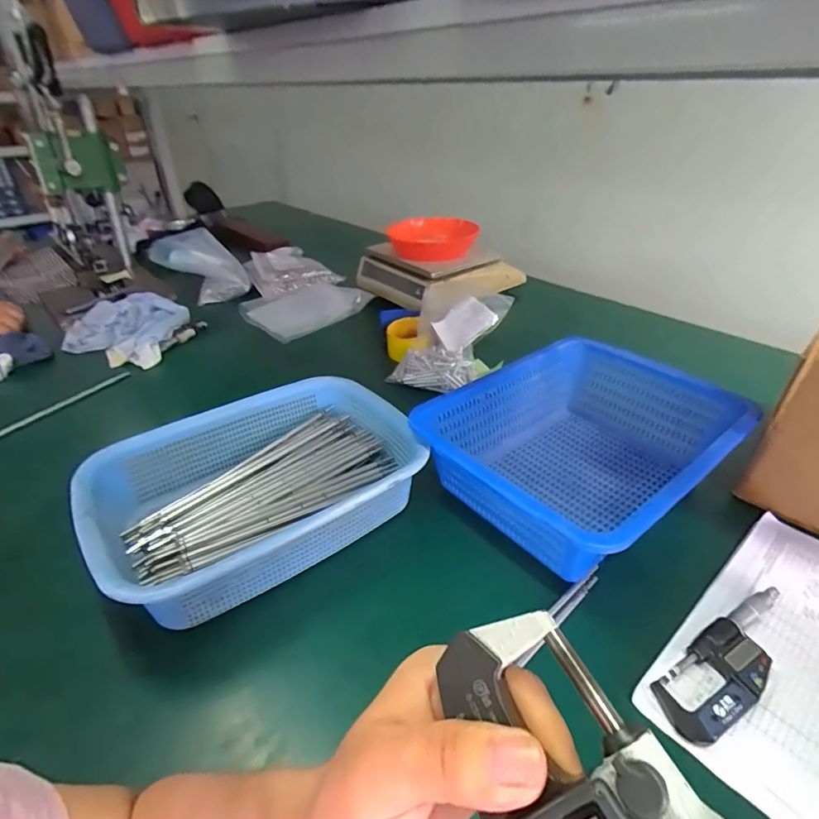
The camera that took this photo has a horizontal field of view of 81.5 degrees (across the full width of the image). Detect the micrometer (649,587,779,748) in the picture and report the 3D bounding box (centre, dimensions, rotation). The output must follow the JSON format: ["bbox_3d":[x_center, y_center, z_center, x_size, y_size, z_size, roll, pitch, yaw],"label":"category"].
[{"bbox_3d":[0.279,0.212,0.407,0.175,0.016,0.053,-21,39,-28],"label":"micrometer"}]

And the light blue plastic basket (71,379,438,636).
[{"bbox_3d":[-0.160,0.080,0.542,0.345,0.090,0.238,-24,41,-31],"label":"light blue plastic basket"}]

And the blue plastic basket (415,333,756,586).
[{"bbox_3d":[0.209,0.048,0.597,0.359,0.111,0.273,-25,42,-32],"label":"blue plastic basket"}]

